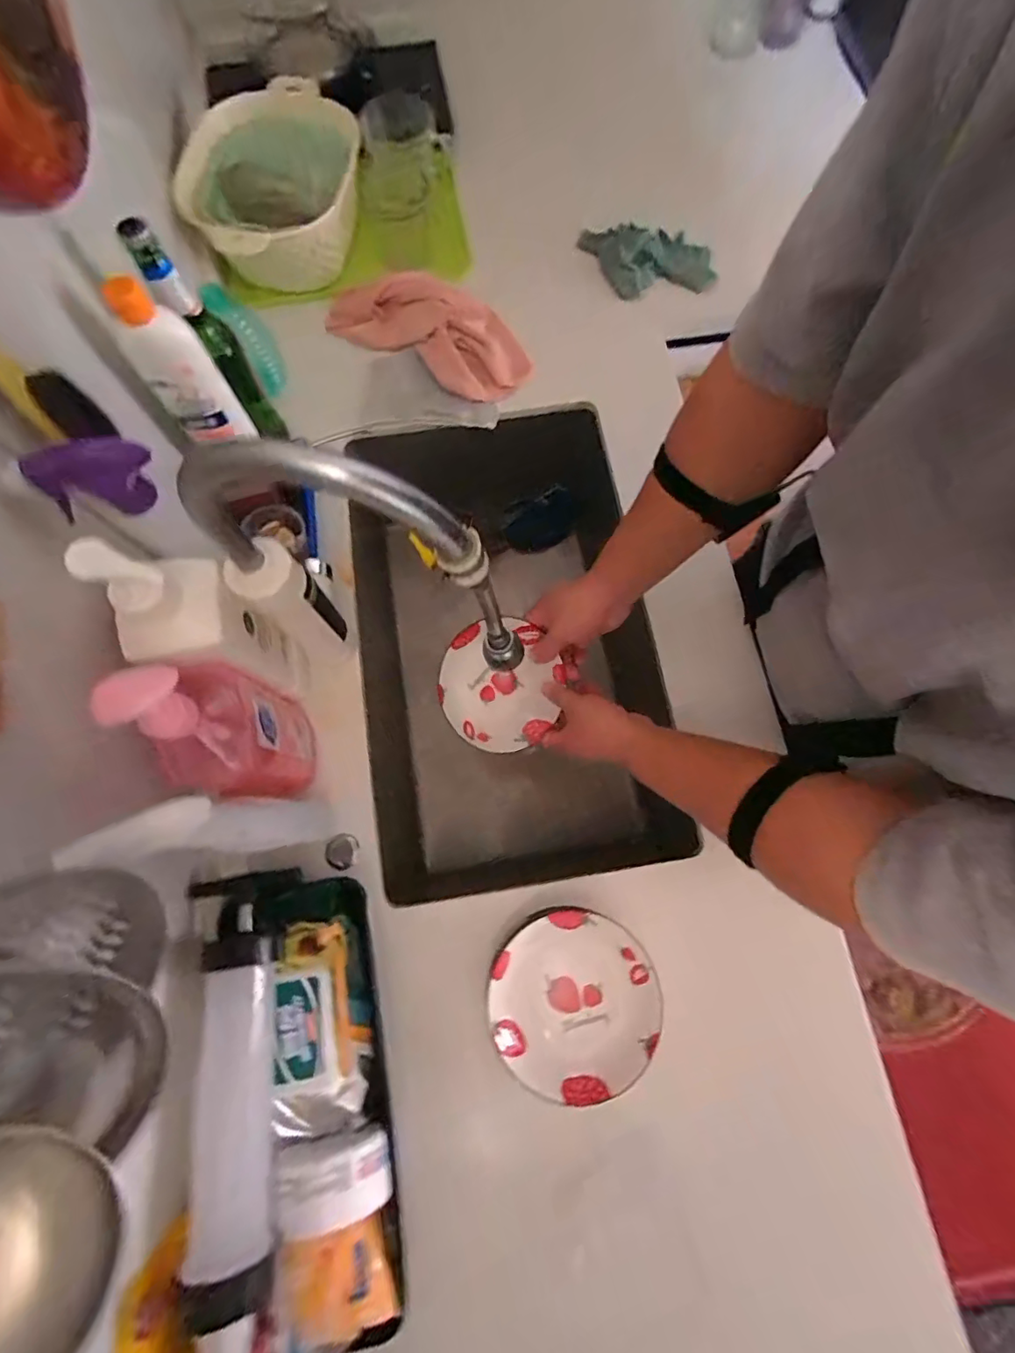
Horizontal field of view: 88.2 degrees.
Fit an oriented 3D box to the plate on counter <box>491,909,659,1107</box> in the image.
[{"bbox_3d":[0.061,0.299,0.487,0.152,0.021,0.152,0,75,0],"label":"plate on counter"}]

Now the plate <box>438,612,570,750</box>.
[{"bbox_3d":[-0.008,0.009,0.616,0.145,0.023,0.145,-43,105,-14],"label":"plate"}]

